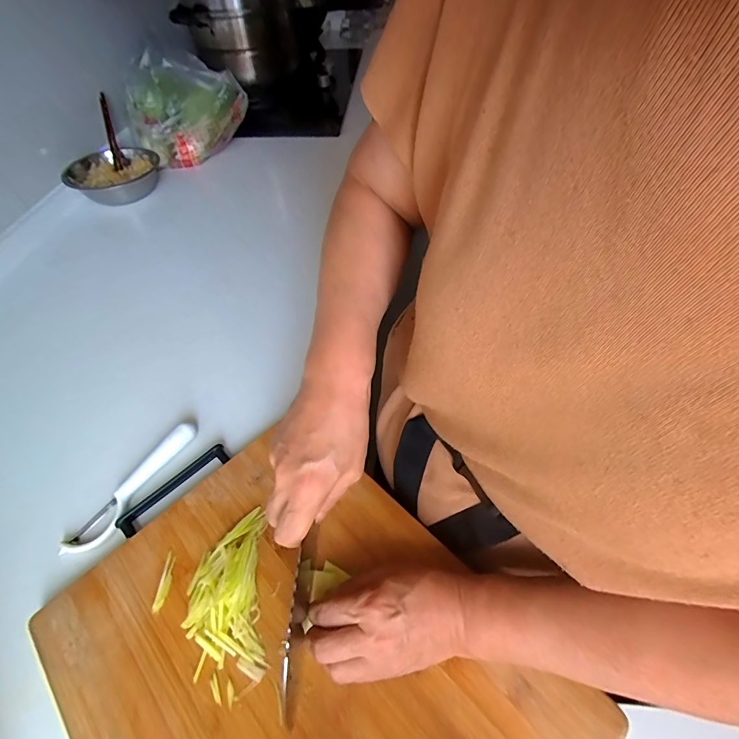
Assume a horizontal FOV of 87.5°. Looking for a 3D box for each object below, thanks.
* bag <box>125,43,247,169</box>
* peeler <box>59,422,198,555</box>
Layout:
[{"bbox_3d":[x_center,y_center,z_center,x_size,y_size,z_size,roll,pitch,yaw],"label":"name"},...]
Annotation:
[{"bbox_3d":[-0.426,-0.610,0.891,0.259,0.178,0.199,-25,55,-17],"label":"bag"},{"bbox_3d":[-0.244,0.122,0.409,0.029,0.015,0.159,24,57,20],"label":"peeler"}]

